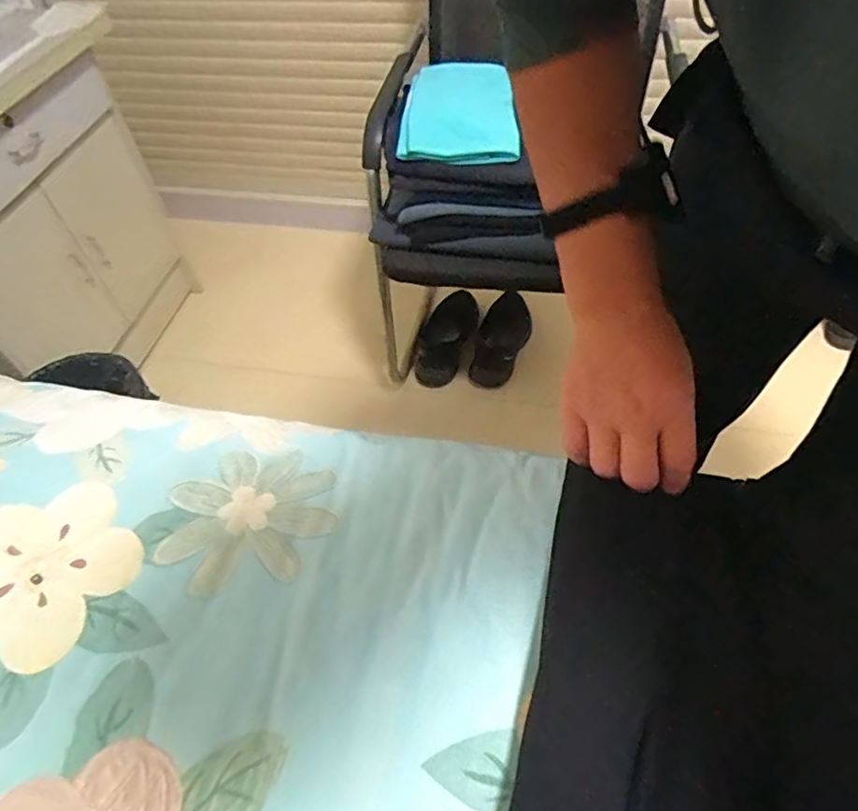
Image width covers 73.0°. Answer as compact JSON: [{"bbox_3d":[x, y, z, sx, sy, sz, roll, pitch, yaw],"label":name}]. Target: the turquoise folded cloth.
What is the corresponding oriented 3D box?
[{"bbox_3d":[0.050,-0.502,0.965,0.184,0.045,0.283,1,53,5],"label":"turquoise folded cloth"}]

